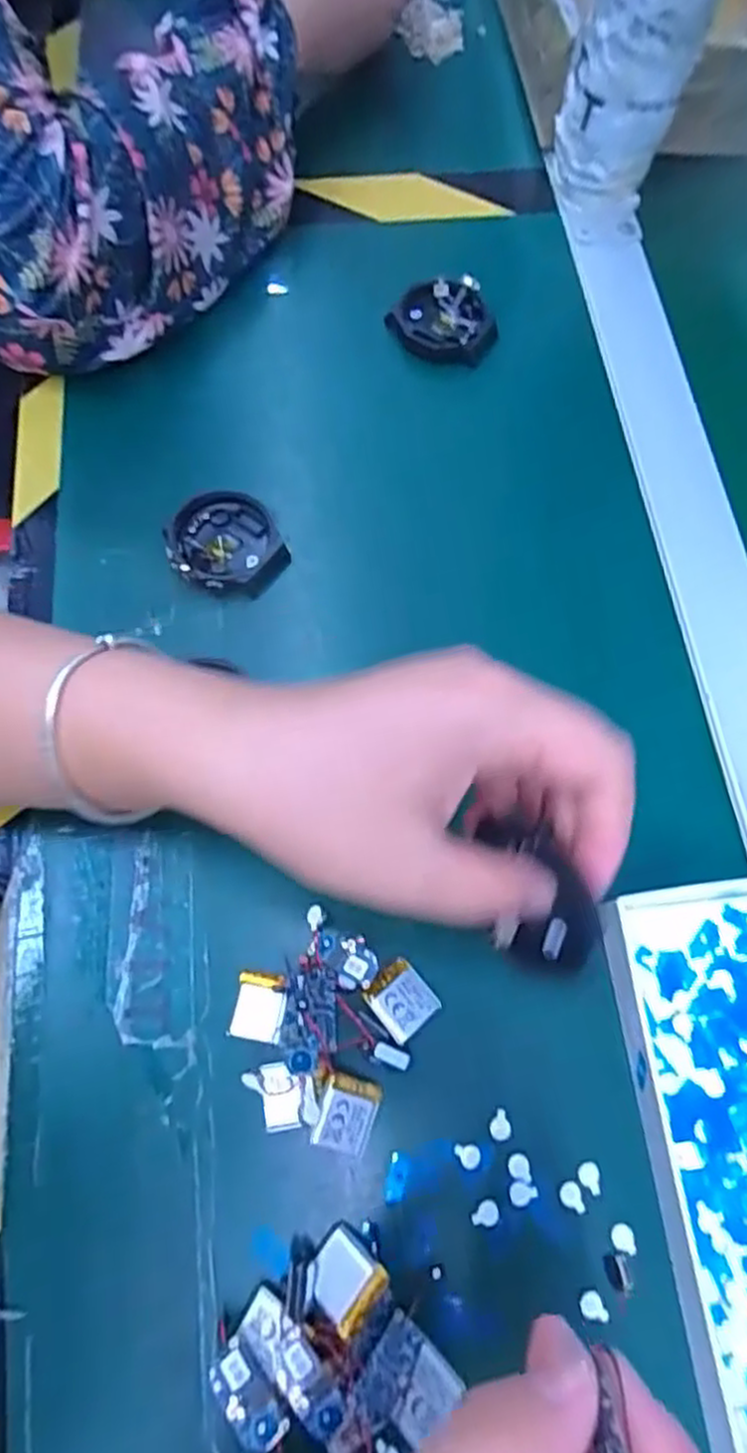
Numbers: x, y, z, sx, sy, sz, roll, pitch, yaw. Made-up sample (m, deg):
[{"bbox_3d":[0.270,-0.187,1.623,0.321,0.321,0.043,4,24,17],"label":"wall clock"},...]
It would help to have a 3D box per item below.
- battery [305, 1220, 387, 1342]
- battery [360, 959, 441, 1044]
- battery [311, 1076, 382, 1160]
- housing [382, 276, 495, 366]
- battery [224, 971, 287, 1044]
[{"bbox_3d":[-0.010,0.177,0.233,0.021,0.007,0.021,35,72,13],"label":"battery"},{"bbox_3d":[0.010,0.100,0.267,0.021,0.005,0.023,-37,73,-14],"label":"battery"},{"bbox_3d":[-0.009,0.134,0.250,0.021,0.004,0.023,27,62,-18],"label":"battery"},{"bbox_3d":[0.037,-0.216,0.393,0.056,0.021,0.042,5,68,2],"label":"housing"},{"bbox_3d":[-0.042,0.102,0.265,0.020,0.006,0.023,10,68,3],"label":"battery"}]

